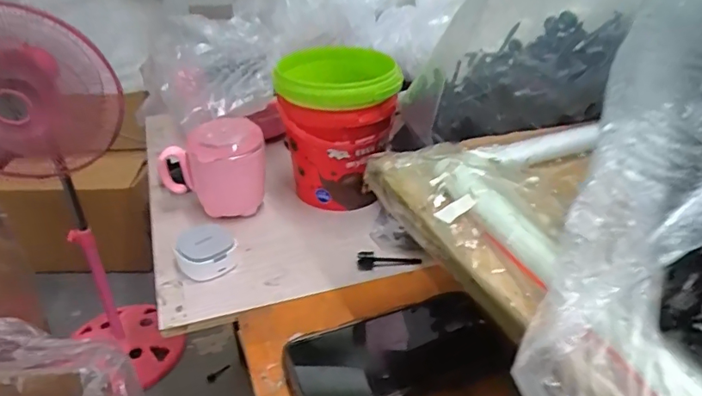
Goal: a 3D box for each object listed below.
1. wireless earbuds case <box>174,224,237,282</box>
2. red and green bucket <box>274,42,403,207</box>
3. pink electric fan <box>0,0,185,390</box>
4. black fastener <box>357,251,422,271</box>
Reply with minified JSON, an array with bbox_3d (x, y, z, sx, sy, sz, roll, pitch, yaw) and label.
[{"bbox_3d":[-0.143,0.051,0.499,0.054,0.029,0.054,-10,33,-17],"label":"wireless earbuds case"},{"bbox_3d":[-0.017,-0.079,0.574,0.122,0.171,0.108,-3,32,-5],"label":"red and green bucket"},{"bbox_3d":[-0.638,0.032,1.089,0.317,0.861,0.305,-21,38,-30],"label":"pink electric fan"},{"bbox_3d":[0.038,0.061,0.504,0.063,0.011,0.016,-5,32,-8],"label":"black fastener"}]

